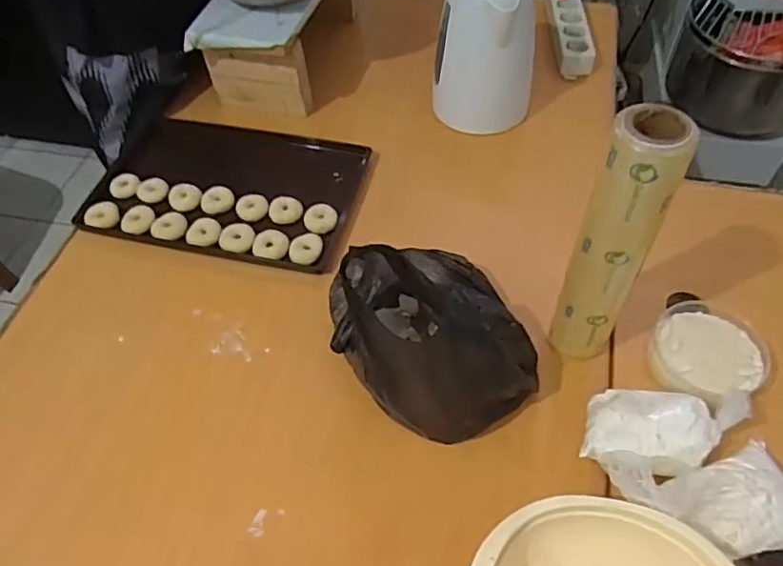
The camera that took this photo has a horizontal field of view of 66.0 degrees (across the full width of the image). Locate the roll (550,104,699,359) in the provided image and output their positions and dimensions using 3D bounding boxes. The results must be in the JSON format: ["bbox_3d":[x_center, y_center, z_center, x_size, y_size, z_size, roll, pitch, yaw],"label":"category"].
[{"bbox_3d":[0.209,-0.023,0.587,0.063,0.314,0.056,16,56,14],"label":"roll"}]

